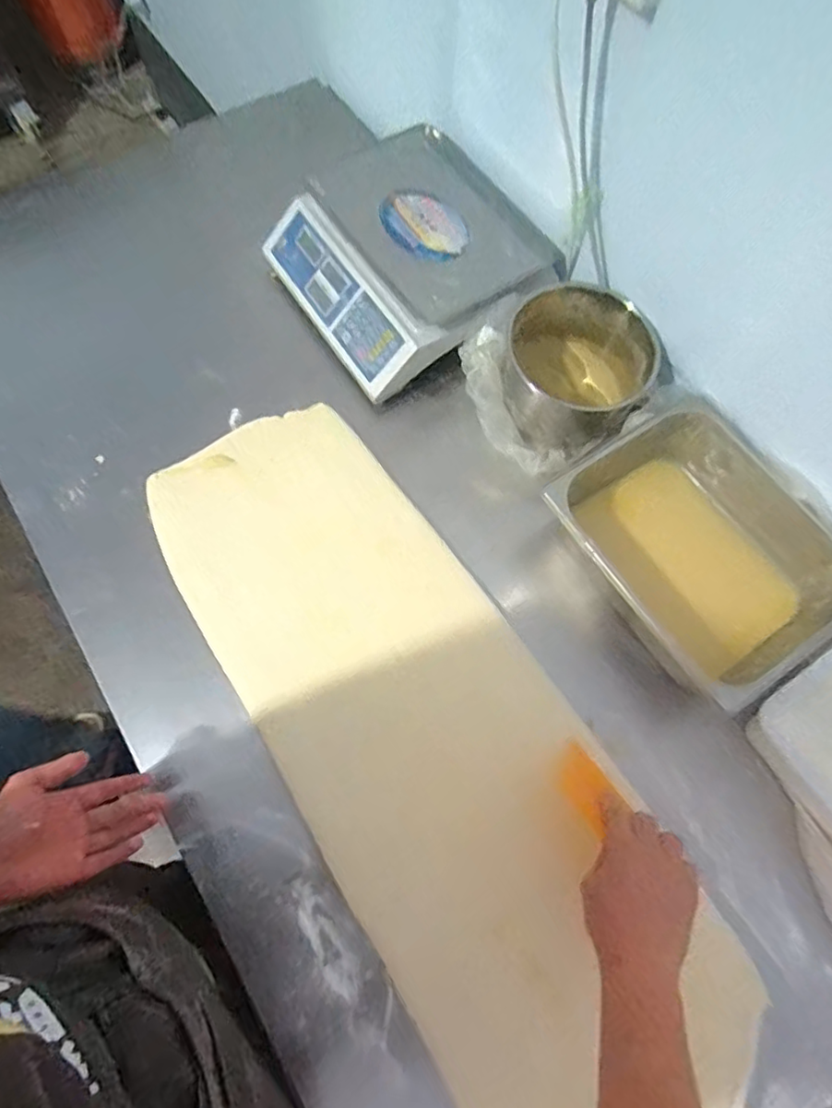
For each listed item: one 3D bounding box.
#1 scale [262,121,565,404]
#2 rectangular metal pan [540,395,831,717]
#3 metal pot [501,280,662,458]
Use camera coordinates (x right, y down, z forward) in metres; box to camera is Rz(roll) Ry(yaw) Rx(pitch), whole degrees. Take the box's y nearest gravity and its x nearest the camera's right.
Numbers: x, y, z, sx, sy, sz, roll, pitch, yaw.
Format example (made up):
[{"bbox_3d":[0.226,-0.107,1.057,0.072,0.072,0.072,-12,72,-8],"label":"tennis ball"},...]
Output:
[{"bbox_3d":[-0.011,-0.431,0.895,0.323,0.129,0.361,-33,73,-14],"label":"scale"},{"bbox_3d":[0.340,0.009,0.767,0.261,0.169,0.335,-32,73,-14],"label":"rectangular metal pan"},{"bbox_3d":[0.211,-0.247,0.811,0.171,0.130,0.186,1,68,-2],"label":"metal pot"}]

